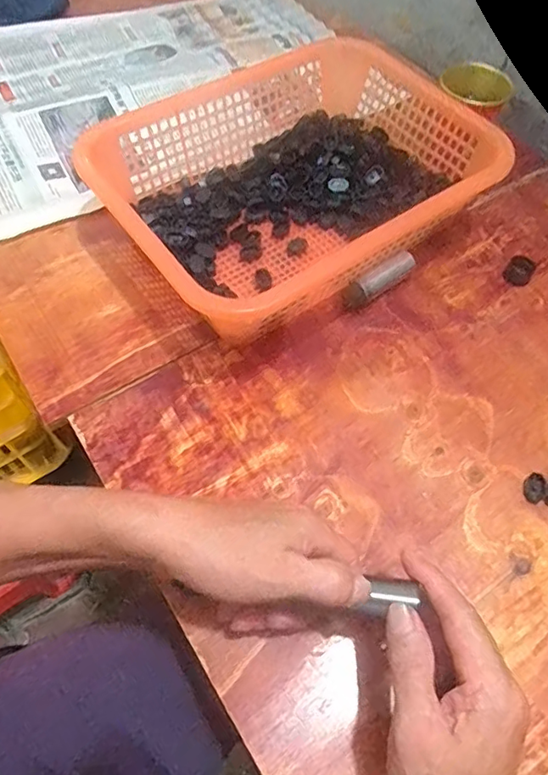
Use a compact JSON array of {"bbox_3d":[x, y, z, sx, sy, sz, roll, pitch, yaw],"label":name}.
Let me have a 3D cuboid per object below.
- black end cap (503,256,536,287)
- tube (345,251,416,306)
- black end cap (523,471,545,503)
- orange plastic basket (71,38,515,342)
[{"bbox_3d":[0.236,-0.111,0.513,0.024,0.020,0.023,1,60,-1],"label":"black end cap"},{"bbox_3d":[0.099,-0.101,0.497,0.075,0.022,0.017,-31,65,-18],"label":"tube"},{"bbox_3d":[0.196,0.075,0.401,0.014,0.004,0.023,14,60,6],"label":"black end cap"},{"bbox_3d":[0.034,-0.195,0.512,0.351,0.091,0.250,-31,65,-18],"label":"orange plastic basket"}]

